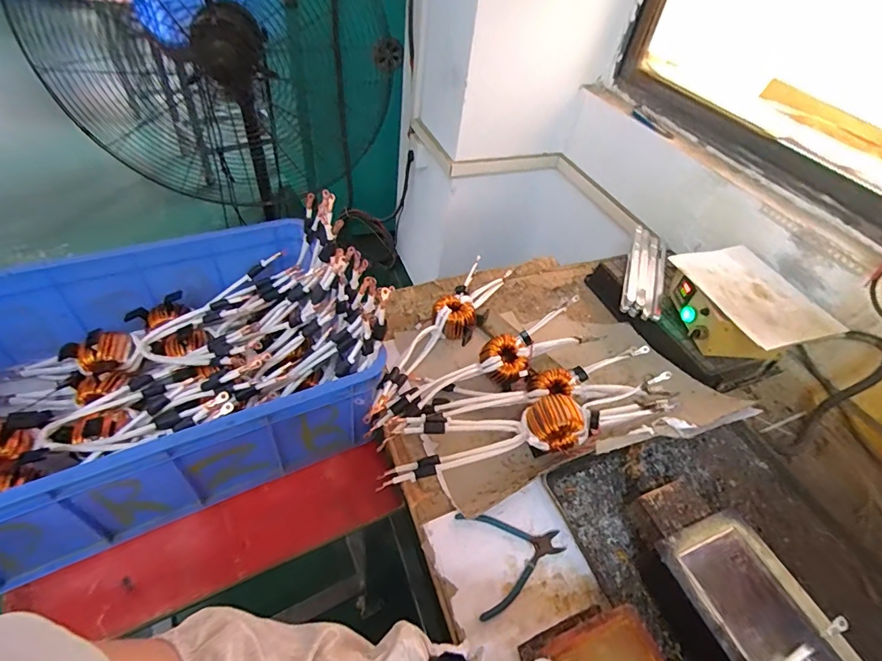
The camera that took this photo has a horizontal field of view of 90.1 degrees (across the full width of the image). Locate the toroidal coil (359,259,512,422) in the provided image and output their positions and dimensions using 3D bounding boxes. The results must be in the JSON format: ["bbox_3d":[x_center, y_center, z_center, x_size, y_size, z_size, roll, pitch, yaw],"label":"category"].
[{"bbox_3d":[0.005,0.003,0.841,0.096,0.061,0.473,26,49,16],"label":"toroidal coil"}]

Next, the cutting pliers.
[{"bbox_3d":[0.101,0.298,0.585,0.135,0.009,0.124,-5,48,-12],"label":"cutting pliers"}]

